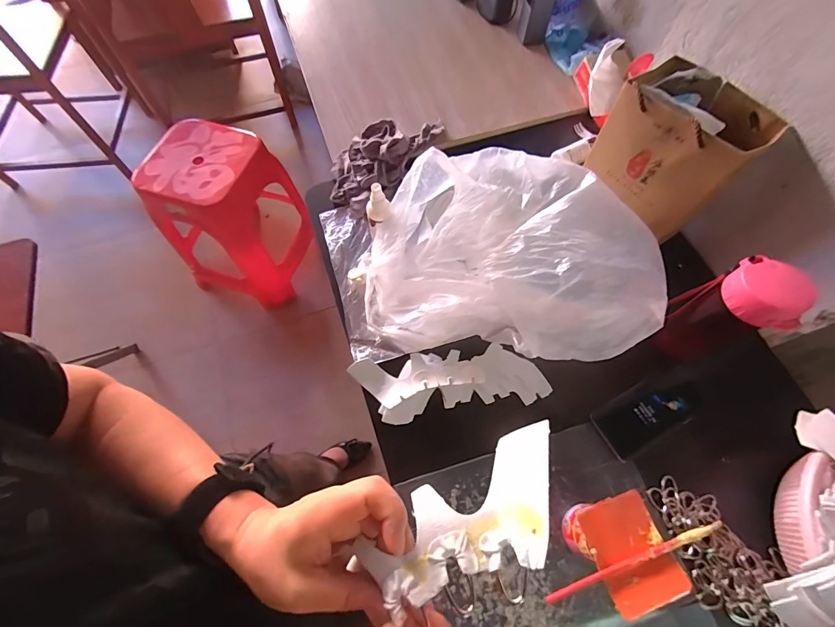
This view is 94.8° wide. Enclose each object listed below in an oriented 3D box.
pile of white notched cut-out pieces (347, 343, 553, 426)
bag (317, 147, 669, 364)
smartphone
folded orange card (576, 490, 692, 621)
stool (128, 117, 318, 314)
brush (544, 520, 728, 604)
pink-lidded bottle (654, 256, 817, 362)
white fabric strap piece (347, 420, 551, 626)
[{"bbox_3d":[0.046,0.096,0.546,0.266,0.021,0.089,-7,66,-2],"label":"pile of white notched cut-out pieces"},{"bbox_3d":[0.099,-0.075,0.564,0.439,0.145,0.339,-12,66,-5],"label":"bag"},{"bbox_3d":[0.322,0.137,0.534,0.150,0.009,0.070,-26,68,-11],"label":"smartphone"},{"bbox_3d":[0.226,0.250,0.406,0.079,0.014,0.099,-18,67,-7],"label":"folded orange card"},{"bbox_3d":[-0.610,-0.304,1.248,0.389,0.442,0.345,17,67,8],"label":"stool"},{"bbox_3d":[0.227,0.259,0.401,0.203,0.010,0.010,-17,67,-7],"label":"brush"},{"bbox_3d":[0.384,0.002,0.484,0.072,0.162,0.079,0,66,1],"label":"pink-lidded bottle"},{"bbox_3d":[0.039,0.130,0.242,0.143,0.029,0.065,-29,68,-18],"label":"white fabric strap piece"}]

